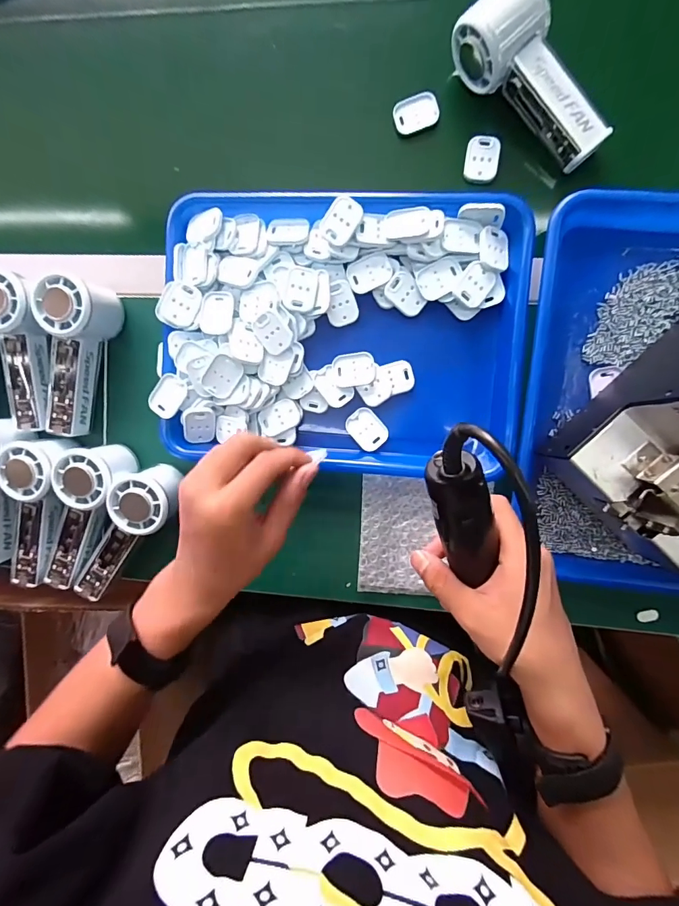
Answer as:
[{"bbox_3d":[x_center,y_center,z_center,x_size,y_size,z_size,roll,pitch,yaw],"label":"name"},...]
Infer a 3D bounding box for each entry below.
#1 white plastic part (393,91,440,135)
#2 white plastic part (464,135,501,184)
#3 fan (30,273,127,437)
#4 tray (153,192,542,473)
[{"bbox_3d":[0.071,-0.317,0.399,0.039,0.008,0.027,-15,90,7],"label":"white plastic part"},{"bbox_3d":[0.131,-0.270,0.394,0.030,0.004,0.040,8,93,6],"label":"white plastic part"},{"bbox_3d":[-0.264,-0.093,0.419,0.050,0.060,0.146,18,94,5],"label":"fan"},{"bbox_3d":[-0.002,-0.110,0.401,0.326,0.042,0.243,4,93,6],"label":"tray"}]

